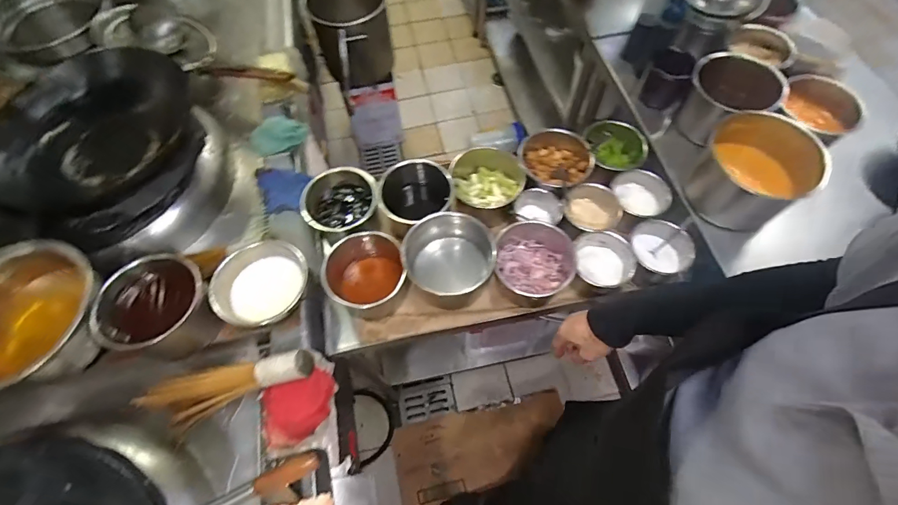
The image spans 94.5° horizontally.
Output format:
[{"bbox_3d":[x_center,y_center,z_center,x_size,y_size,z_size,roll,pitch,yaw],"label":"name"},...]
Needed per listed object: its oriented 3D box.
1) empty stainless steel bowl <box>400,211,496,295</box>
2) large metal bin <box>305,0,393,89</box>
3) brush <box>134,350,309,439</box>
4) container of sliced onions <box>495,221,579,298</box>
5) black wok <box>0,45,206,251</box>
[{"bbox_3d":[0.002,0.018,0.827,0.170,0.114,0.164,-1,63,1],"label":"empty stainless steel bowl"},{"bbox_3d":[-0.389,-0.878,1.702,0.298,0.357,0.294,-15,64,-6],"label":"large metal bin"},{"bbox_3d":[-0.390,0.231,0.746,0.303,0.115,0.096,-20,64,-8],"label":"brush"},{"bbox_3d":[0.167,0.023,0.825,0.156,0.080,0.139,18,65,10],"label":"container of sliced onions"},{"bbox_3d":[-0.832,-0.241,0.912,0.487,0.176,0.470,15,64,9],"label":"black wok"}]

